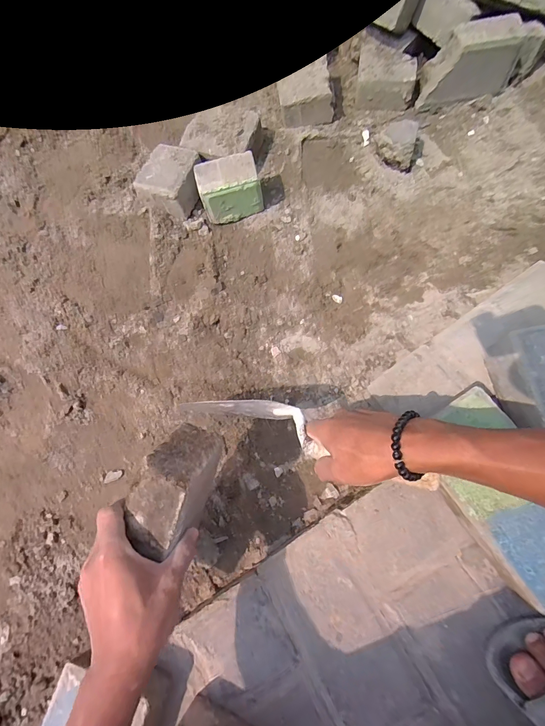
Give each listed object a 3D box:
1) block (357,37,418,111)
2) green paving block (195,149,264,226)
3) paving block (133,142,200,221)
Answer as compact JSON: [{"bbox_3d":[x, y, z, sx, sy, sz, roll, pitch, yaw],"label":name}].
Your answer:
[{"bbox_3d":[0.223,-0.570,0.709,0.110,0.064,0.111,10,76,6],"label":"block"},{"bbox_3d":[-0.077,-0.313,0.649,0.106,0.090,0.063,-18,74,-1],"label":"green paving block"},{"bbox_3d":[-0.189,-0.345,0.679,0.103,0.060,0.110,26,78,10],"label":"paving block"}]

